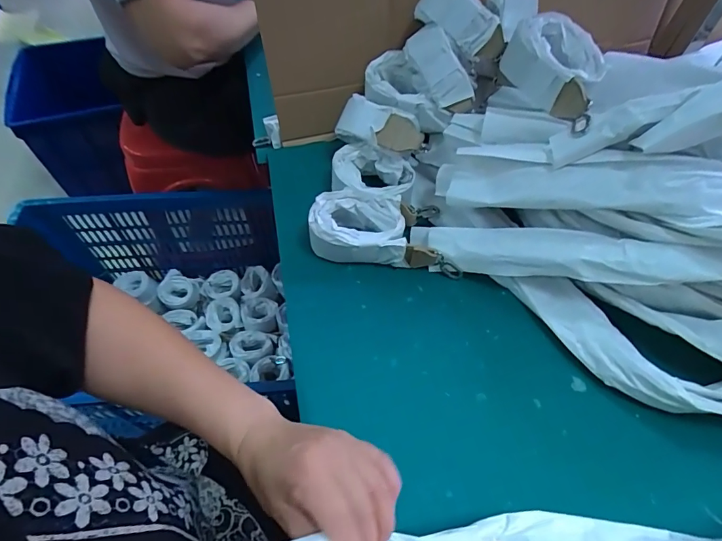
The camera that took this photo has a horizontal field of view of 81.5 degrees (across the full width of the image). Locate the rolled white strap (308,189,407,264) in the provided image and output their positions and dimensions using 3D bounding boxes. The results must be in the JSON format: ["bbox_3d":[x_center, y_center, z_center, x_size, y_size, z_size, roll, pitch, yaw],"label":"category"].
[{"bbox_3d":[-0.004,-0.047,0.477,0.101,0.056,0.071,1,57,0],"label":"rolled white strap"}]

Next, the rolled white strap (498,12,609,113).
[{"bbox_3d":[0.199,-0.214,0.443,0.096,0.067,0.084,15,58,9],"label":"rolled white strap"}]

